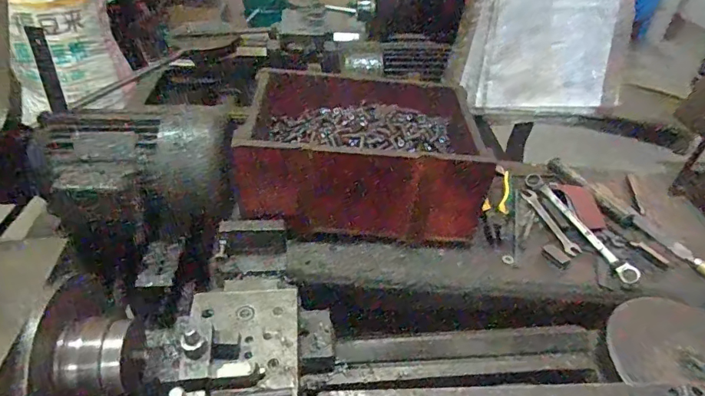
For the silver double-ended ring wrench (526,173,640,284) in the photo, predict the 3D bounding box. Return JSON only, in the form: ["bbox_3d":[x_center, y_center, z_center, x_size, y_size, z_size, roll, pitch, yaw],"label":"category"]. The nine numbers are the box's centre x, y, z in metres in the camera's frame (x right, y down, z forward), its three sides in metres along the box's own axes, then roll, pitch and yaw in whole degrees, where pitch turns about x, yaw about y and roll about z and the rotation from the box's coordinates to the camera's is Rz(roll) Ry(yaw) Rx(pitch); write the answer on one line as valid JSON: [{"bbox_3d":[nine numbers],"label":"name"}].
[{"bbox_3d":[0.362,0.034,0.735,0.031,0.021,0.264,-9,42,-14],"label":"silver double-ended ring wrench"}]

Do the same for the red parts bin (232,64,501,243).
[{"bbox_3d":[0.033,-0.078,0.753,0.407,0.138,0.270,1,41,-2],"label":"red parts bin"}]

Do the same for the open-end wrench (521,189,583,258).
[{"bbox_3d":[0.326,0.037,0.751,0.023,0.004,0.158,-7,42,-11],"label":"open-end wrench"}]

